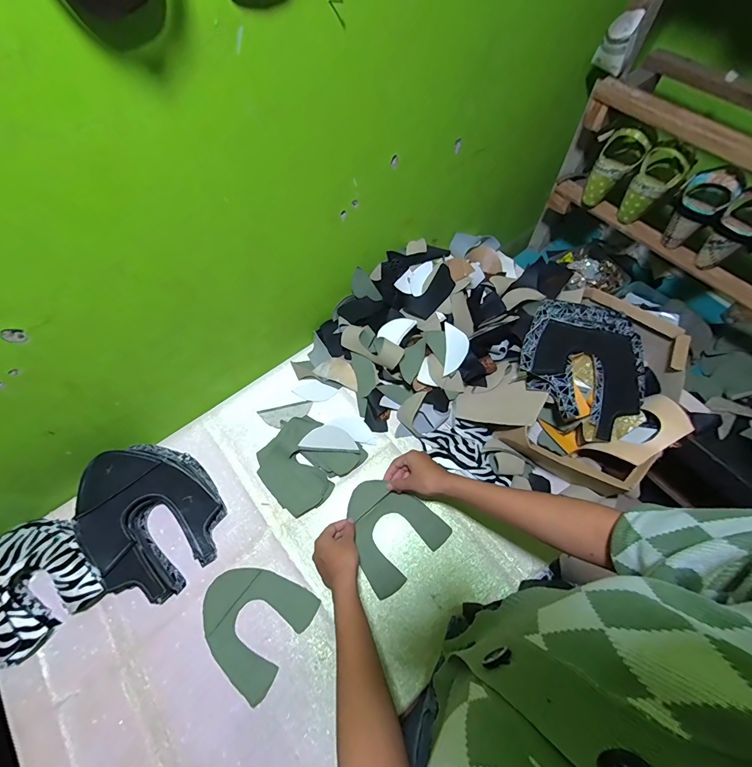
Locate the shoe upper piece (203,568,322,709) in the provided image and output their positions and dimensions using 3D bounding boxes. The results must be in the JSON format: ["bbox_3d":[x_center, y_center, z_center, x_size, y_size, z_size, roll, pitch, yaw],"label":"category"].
[{"bbox_3d":[-0.196,0.367,0.573,0.160,0.005,0.149,30,68,15],"label":"shoe upper piece"}]

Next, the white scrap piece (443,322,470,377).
[{"bbox_3d":[0.151,-0.066,0.690,0.045,0.011,0.104,-3,65,24],"label":"white scrap piece"}]

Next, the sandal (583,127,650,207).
[{"bbox_3d":[0.483,-0.436,0.746,0.076,0.133,0.066,32,68,16],"label":"sandal"}]

